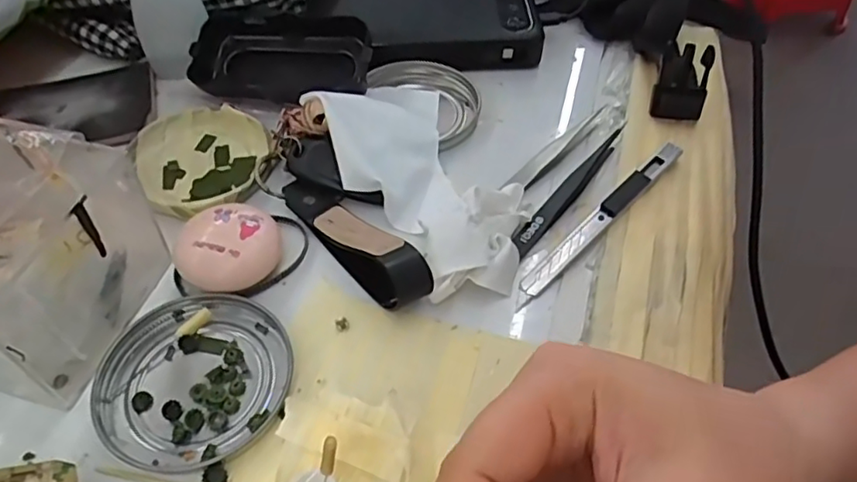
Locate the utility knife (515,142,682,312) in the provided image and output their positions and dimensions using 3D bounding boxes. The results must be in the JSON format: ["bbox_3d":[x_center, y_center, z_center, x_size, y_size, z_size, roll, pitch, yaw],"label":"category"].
[{"bbox_3d":[0.089,-0.013,0.316,0.132,0.011,0.011,-37,60,-26],"label":"utility knife"}]

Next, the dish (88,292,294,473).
[{"bbox_3d":[-0.100,0.058,0.261,0.075,0.008,0.077,0,51,0],"label":"dish"}]

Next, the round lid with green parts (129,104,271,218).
[{"bbox_3d":[-0.126,-0.046,0.345,0.072,0.012,0.080,-21,55,-16],"label":"round lid with green parts"}]

